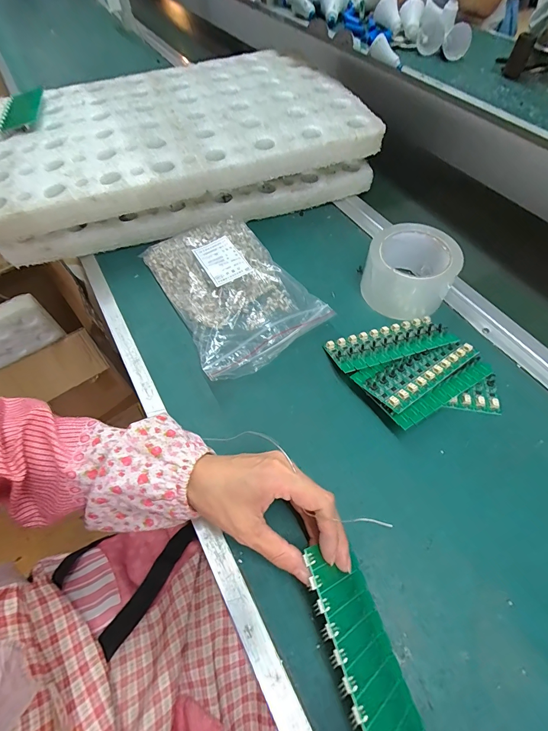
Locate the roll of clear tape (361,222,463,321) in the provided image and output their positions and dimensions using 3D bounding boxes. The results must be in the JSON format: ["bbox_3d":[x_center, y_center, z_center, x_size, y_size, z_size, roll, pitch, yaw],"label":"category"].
[{"bbox_3d":[0.166,-0.116,0.411,0.099,0.067,0.097,0,58,1],"label":"roll of clear tape"}]

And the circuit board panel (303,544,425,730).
[{"bbox_3d":[0.062,0.195,0.227,0.005,0.060,0.135,-37,61,29],"label":"circuit board panel"}]

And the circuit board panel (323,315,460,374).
[{"bbox_3d":[0.131,-0.027,0.379,0.134,0.006,0.055,-16,43,-10],"label":"circuit board panel"}]

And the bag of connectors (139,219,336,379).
[{"bbox_3d":[-0.054,-0.101,0.417,0.151,0.046,0.229,-27,61,-15],"label":"bag of connectors"}]

